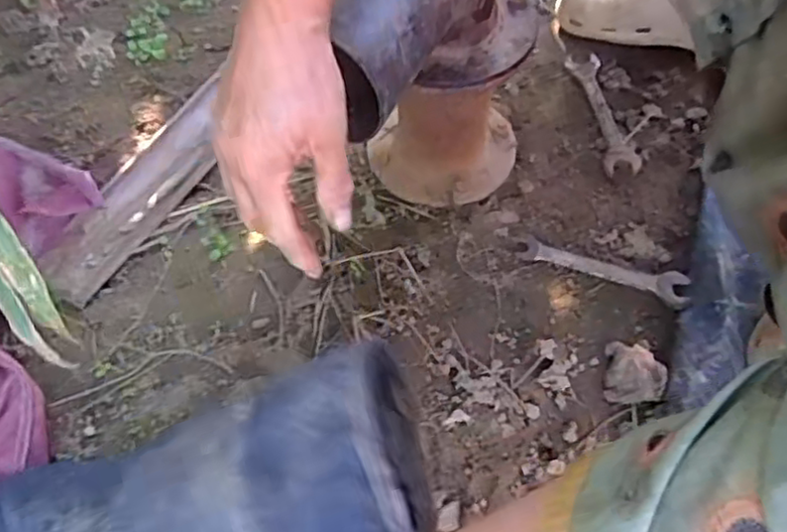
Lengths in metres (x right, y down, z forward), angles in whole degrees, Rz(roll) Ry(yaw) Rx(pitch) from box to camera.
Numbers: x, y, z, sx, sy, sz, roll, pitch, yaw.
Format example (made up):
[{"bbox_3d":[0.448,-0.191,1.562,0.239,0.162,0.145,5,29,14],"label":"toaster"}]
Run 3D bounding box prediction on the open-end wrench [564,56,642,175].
[{"bbox_3d":[0.220,-0.163,0.721,0.036,0.011,0.168,-7,60,-3],"label":"open-end wrench"}]

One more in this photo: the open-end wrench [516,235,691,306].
[{"bbox_3d":[0.188,0.002,0.618,0.150,0.009,0.032,15,62,10],"label":"open-end wrench"}]

